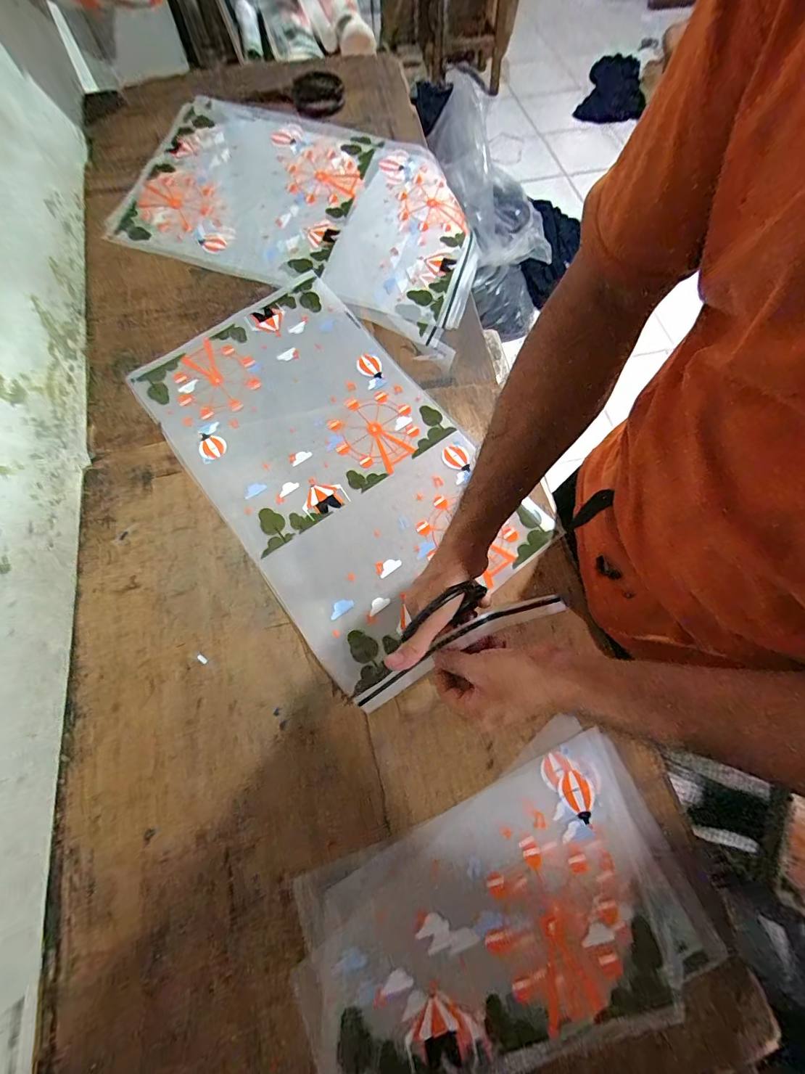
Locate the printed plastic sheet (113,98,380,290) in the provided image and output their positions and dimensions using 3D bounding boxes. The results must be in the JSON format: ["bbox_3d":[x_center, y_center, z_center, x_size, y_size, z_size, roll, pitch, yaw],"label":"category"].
[{"bbox_3d":[-0.269,-0.606,0.741,0.362,0.013,0.354,18,78,3],"label":"printed plastic sheet"}]

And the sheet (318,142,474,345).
[{"bbox_3d":[0.018,-0.508,0.723,0.238,0.055,0.379,17,69,7],"label":"sheet"}]

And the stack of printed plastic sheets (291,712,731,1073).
[{"bbox_3d":[0.087,0.360,0.398,0.366,0.006,0.221,-24,70,-9],"label":"stack of printed plastic sheets"}]

